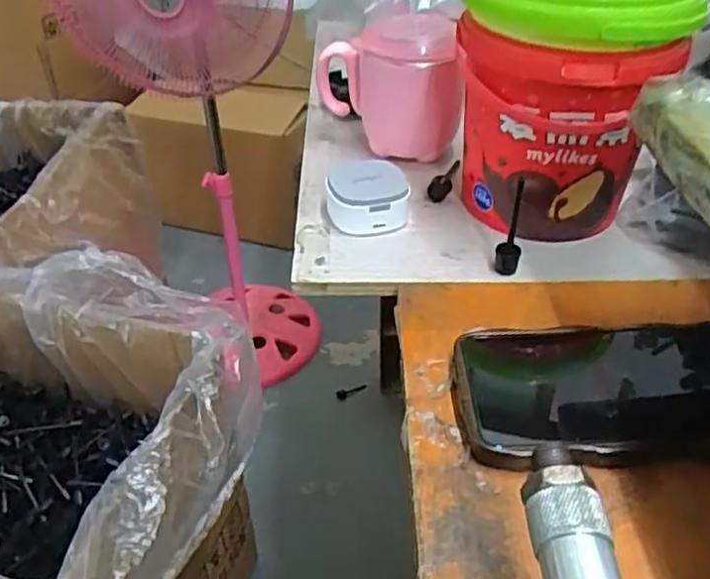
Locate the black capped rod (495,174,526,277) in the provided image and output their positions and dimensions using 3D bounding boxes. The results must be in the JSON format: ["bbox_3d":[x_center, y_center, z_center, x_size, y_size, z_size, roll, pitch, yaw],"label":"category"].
[{"bbox_3d":[0.093,-0.037,0.405,0.014,0.060,0.016,10,40,12],"label":"black capped rod"}]

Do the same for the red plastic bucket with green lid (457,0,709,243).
[{"bbox_3d":[0.129,-0.122,0.429,0.127,0.148,0.116,6,39,8],"label":"red plastic bucket with green lid"}]

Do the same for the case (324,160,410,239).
[{"bbox_3d":[0.007,-0.066,0.464,0.053,0.029,0.060,-6,39,-7],"label":"case"}]

